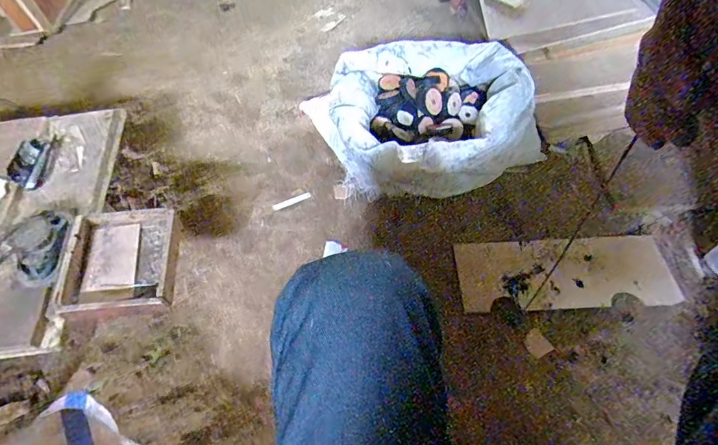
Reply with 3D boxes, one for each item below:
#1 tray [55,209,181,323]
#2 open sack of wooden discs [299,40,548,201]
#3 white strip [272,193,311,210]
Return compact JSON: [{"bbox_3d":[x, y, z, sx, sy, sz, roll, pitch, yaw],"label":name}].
[{"bbox_3d":[-0.335,0.054,0.595,0.148,0.038,0.172,-8,56,0],"label":"tray"},{"bbox_3d":[0.154,-0.201,0.846,0.426,0.176,0.312,12,59,12],"label":"open sack of wooden discs"},{"bbox_3d":[-0.138,-0.043,0.865,0.079,0.006,0.014,-26,58,-11],"label":"white strip"}]

